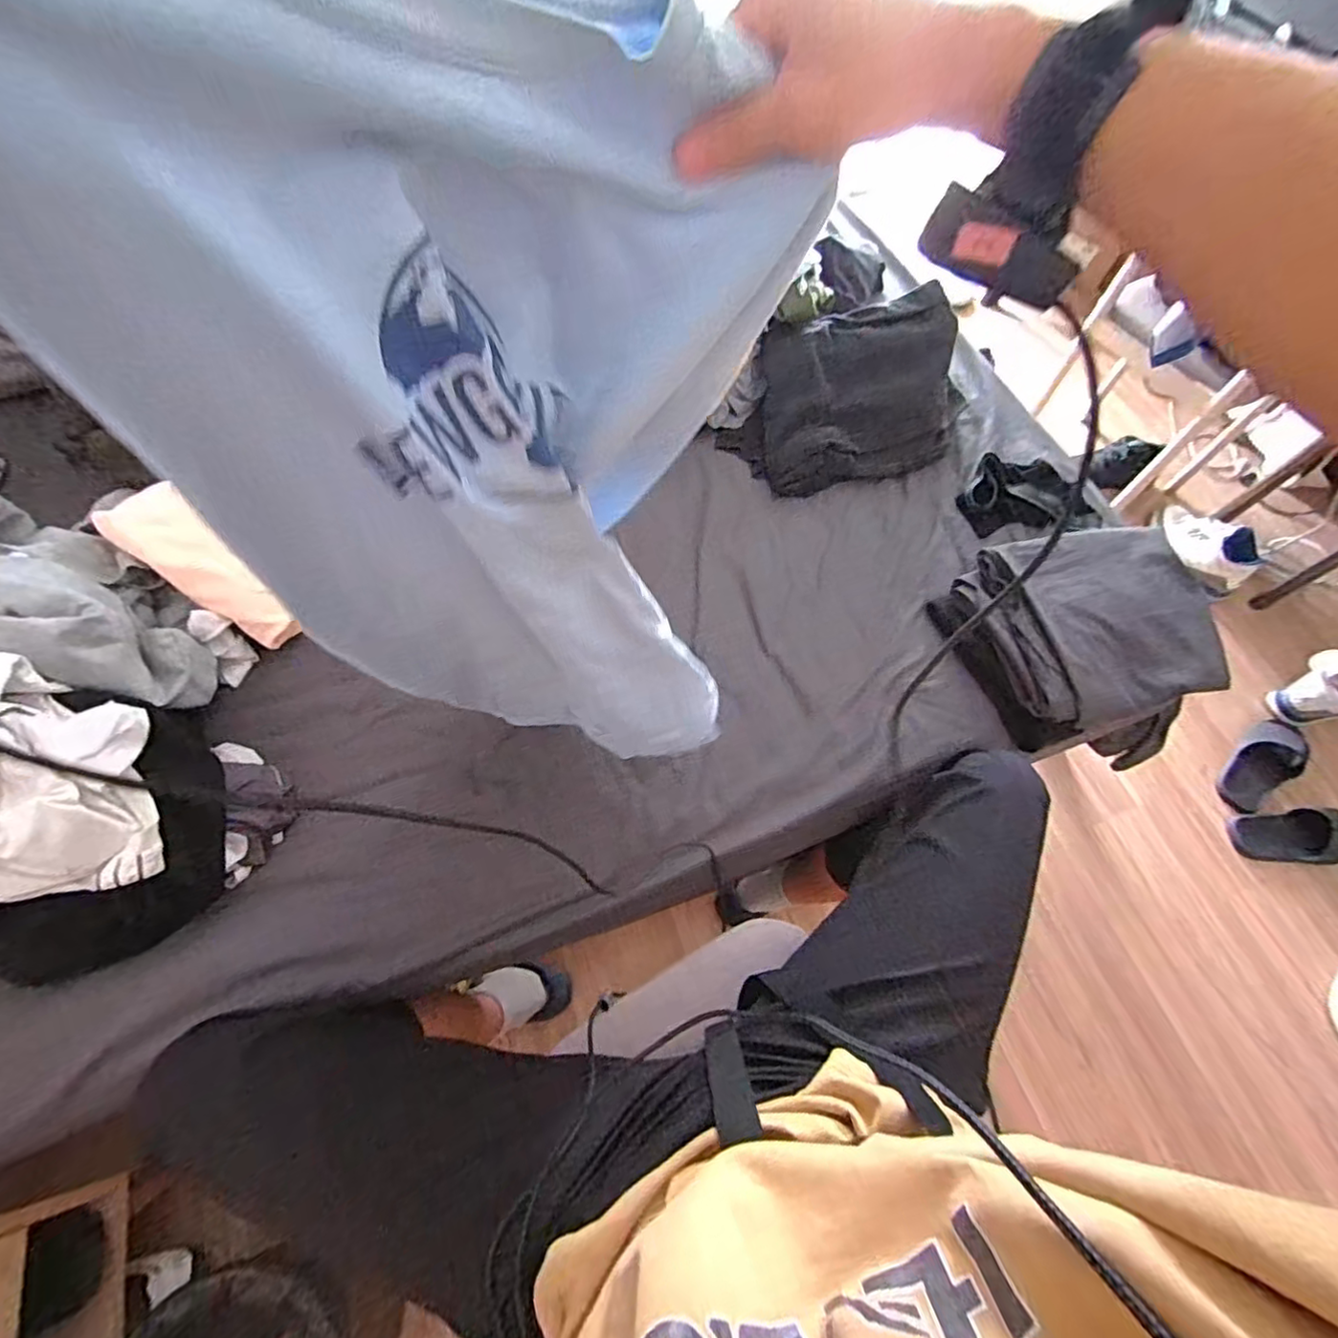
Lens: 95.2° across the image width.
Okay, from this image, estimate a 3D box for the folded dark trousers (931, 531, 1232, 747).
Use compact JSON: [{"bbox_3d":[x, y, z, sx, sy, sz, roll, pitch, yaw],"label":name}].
[{"bbox_3d":[0.600,-0.063,0.877,0.359,0.095,0.273,-14,65,-10],"label":"folded dark trousers"}]

